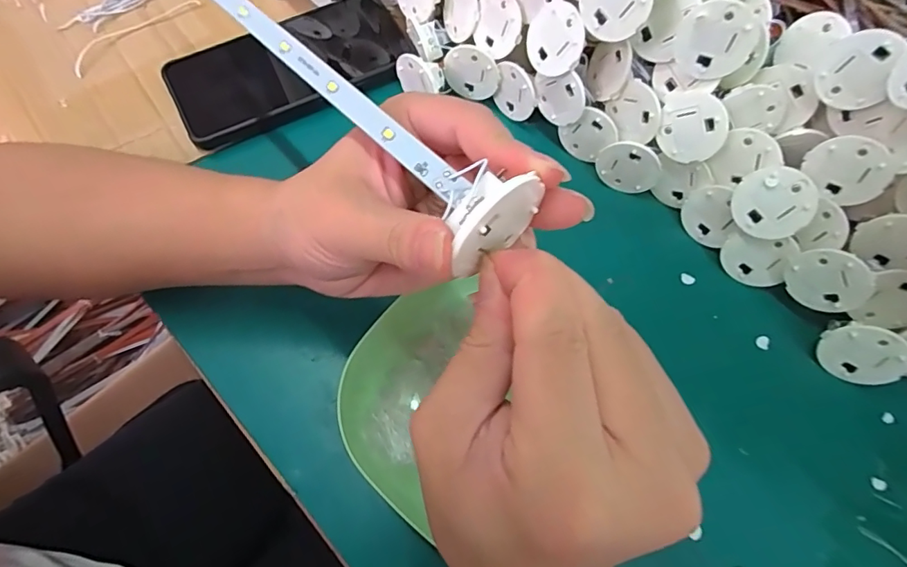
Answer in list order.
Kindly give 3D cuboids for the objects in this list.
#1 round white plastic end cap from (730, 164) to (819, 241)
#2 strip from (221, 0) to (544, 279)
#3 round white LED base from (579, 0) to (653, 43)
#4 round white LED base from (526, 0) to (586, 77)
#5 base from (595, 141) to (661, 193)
[{"bbox_3d":[0.173,-0.043,0.270,0.004,0.038,0.038,-28,95,-50],"label":"round white plastic end cap"},{"bbox_3d":[-0.065,-0.104,0.203,0.033,0.030,0.266,-35,63,-17],"label":"strip"},{"bbox_3d":[0.084,-0.148,0.260,0.004,0.038,0.036,-37,103,-38],"label":"round white LED base"},{"bbox_3d":[0.059,-0.142,0.290,0.006,0.038,0.037,-22,103,-40],"label":"round white LED base"},{"bbox_3d":[0.109,-0.072,0.311,0.037,0.037,0.008,19,66,6],"label":"base"}]

